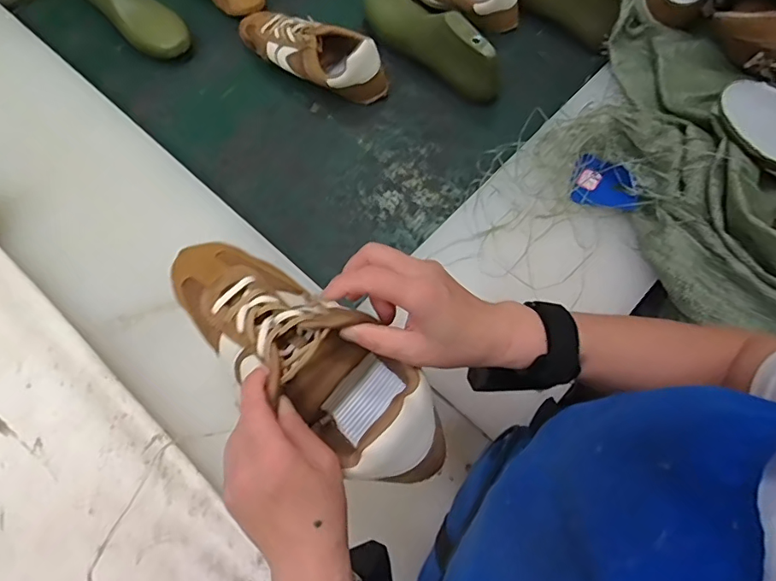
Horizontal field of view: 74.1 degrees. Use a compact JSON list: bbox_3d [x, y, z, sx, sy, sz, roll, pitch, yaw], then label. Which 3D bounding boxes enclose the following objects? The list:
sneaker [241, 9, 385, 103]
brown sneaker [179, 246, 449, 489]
[{"bbox_3d":[-0.123,-0.371,0.787,0.268,0.074,0.093,31,72,12],"label":"sneaker"},{"bbox_3d":[-0.069,0.045,0.396,0.259,0.097,0.082,36,71,16],"label":"brown sneaker"}]

